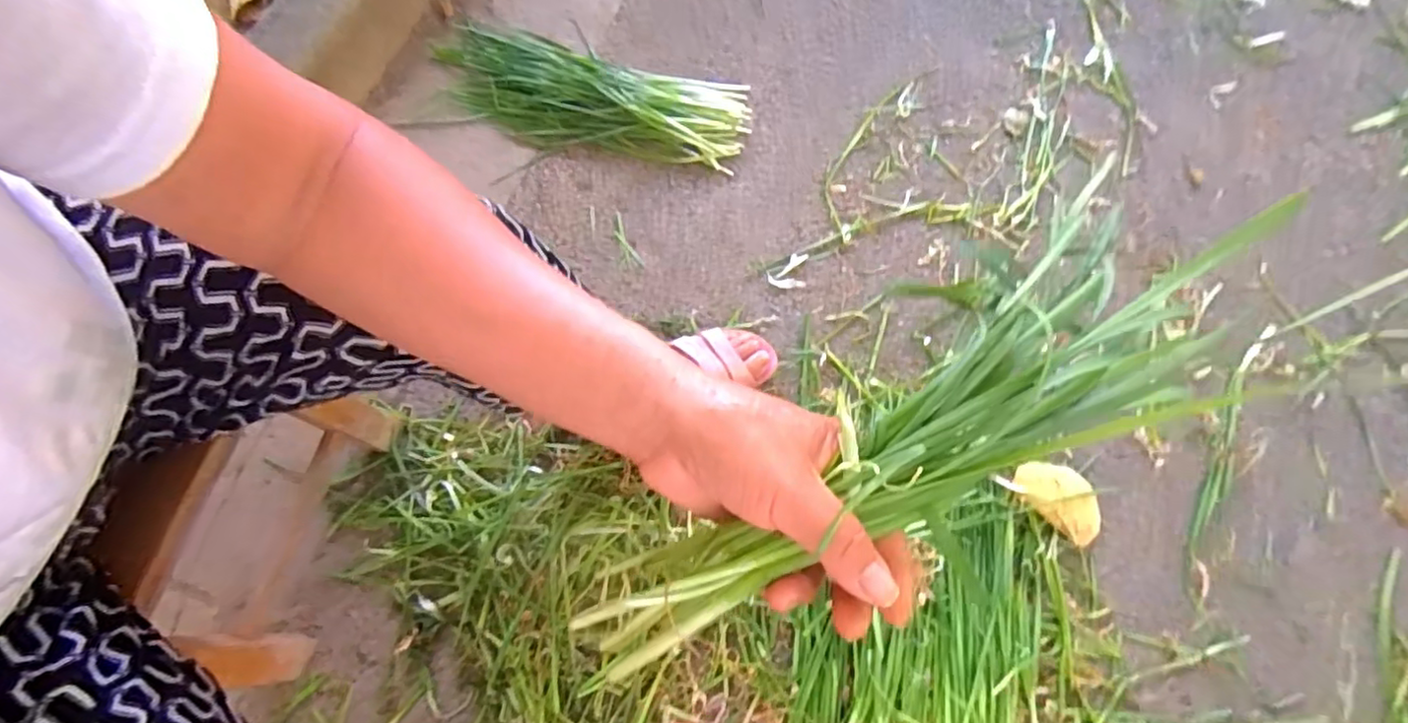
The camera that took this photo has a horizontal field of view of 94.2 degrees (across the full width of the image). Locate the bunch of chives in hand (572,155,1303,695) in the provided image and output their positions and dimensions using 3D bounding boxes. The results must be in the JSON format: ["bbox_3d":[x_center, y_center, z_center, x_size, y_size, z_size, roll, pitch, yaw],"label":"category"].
[{"bbox_3d":[0.072,0.041,0.271,0.288,0.044,0.092,-34,72,0],"label":"bunch of chives in hand"}]

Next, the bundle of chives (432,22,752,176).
[{"bbox_3d":[-0.157,-0.362,0.889,0.438,0.037,0.168,12,70,4],"label":"bundle of chives"}]

